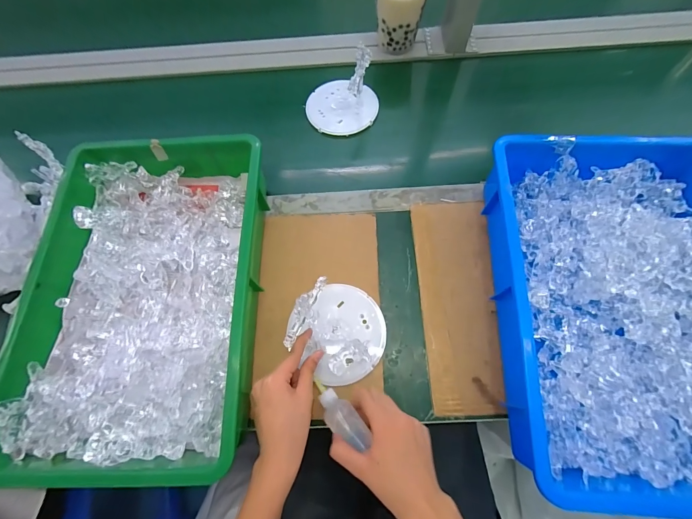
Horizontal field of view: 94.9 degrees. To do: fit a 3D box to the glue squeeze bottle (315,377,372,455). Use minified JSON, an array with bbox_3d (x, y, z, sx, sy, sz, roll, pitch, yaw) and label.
[{"bbox_3d":[-0.009,0.177,0.361,0.032,0.033,0.085,-40,70,-13],"label":"glue squeeze bottle"}]

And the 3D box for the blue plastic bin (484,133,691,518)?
[{"bbox_3d":[0.328,0.048,0.390,0.275,0.096,0.403,3,69,3],"label":"blue plastic bin"}]

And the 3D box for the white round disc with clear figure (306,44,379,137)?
[{"bbox_3d":[-0.009,-0.296,0.551,0.124,0.097,0.113,-1,68,2],"label":"white round disc with clear figure"}]

